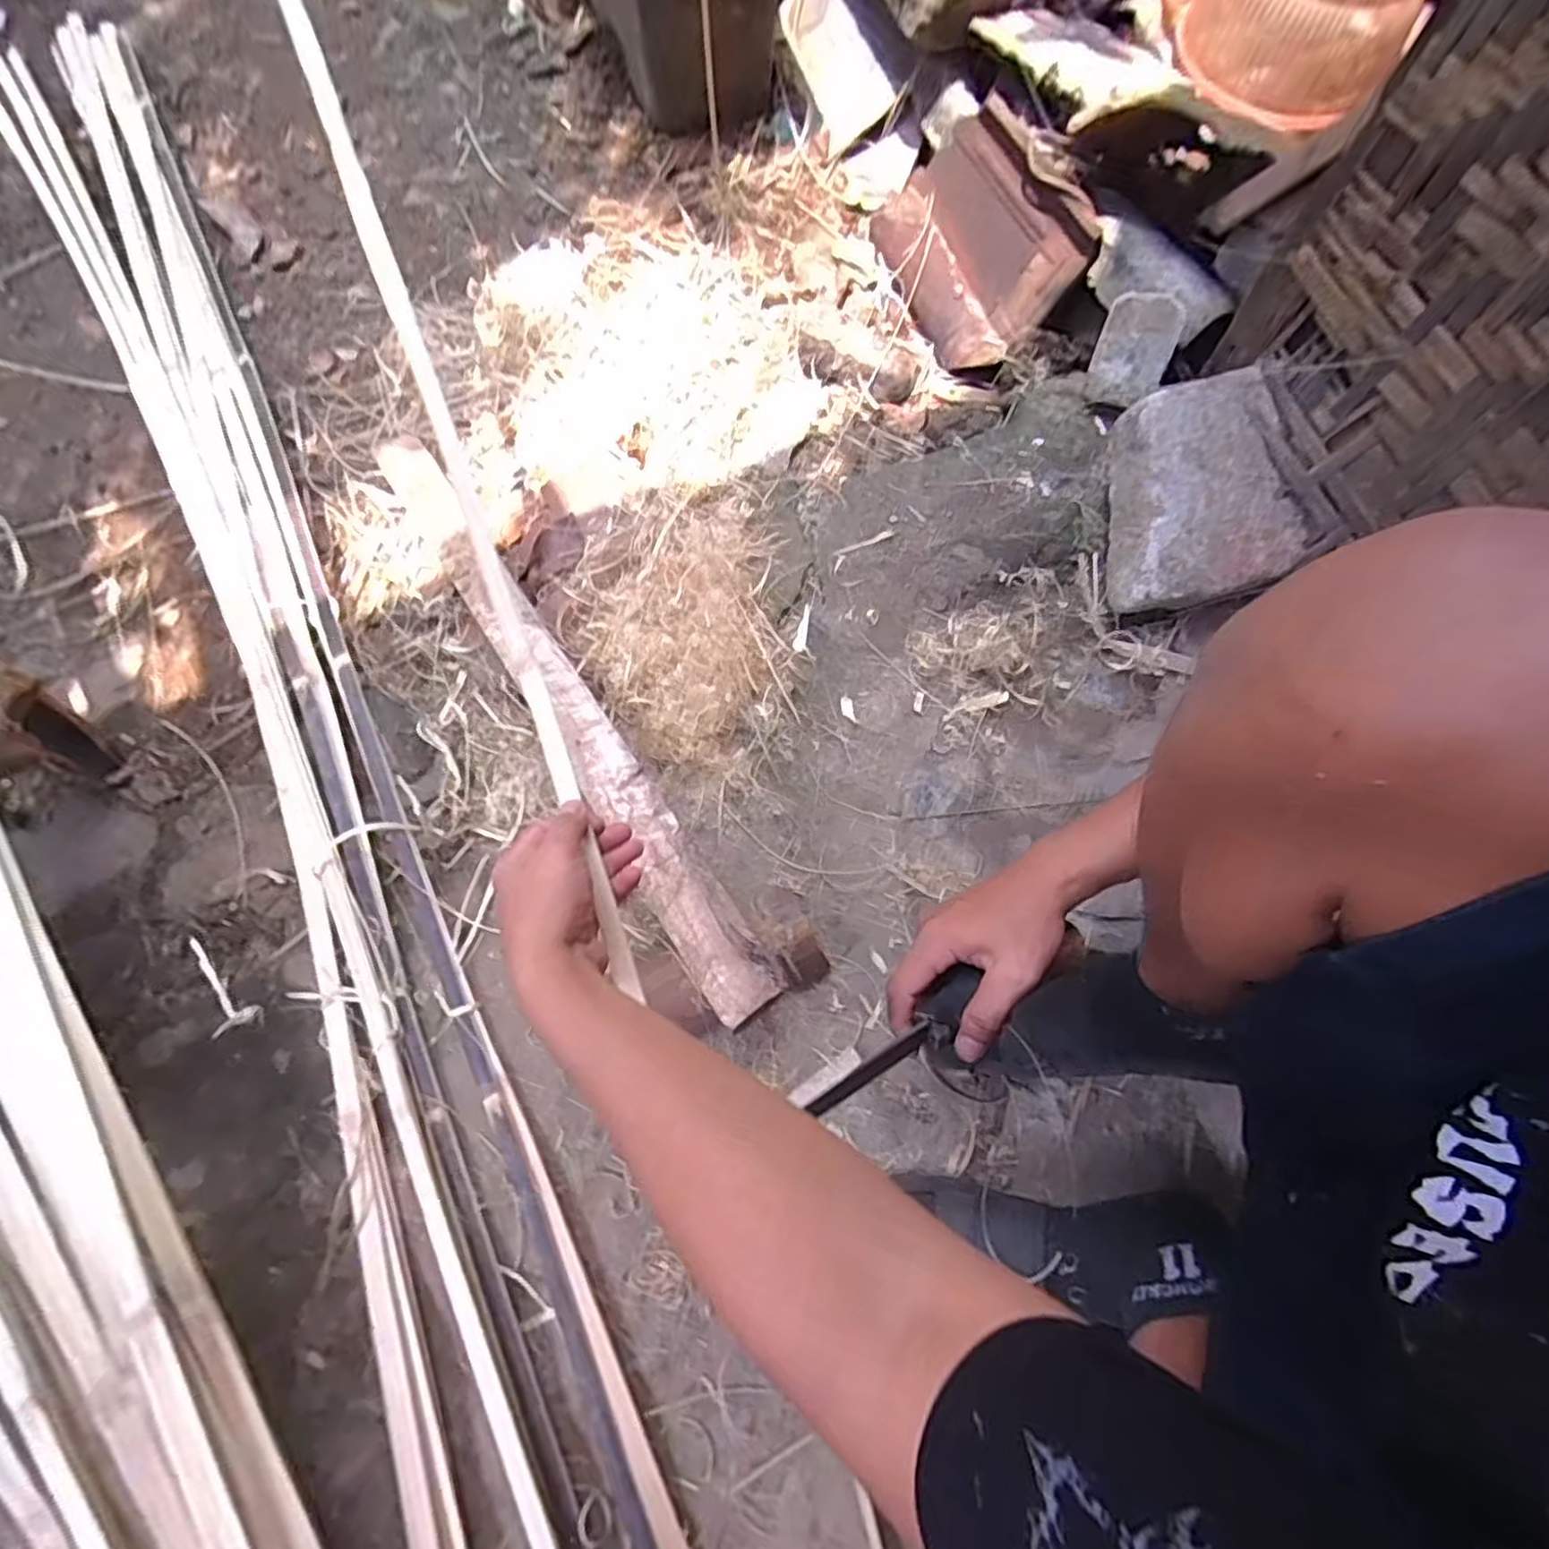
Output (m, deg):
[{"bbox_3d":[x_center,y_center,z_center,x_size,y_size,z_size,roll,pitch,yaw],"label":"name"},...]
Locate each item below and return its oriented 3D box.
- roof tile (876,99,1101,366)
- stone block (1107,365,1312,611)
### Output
[{"bbox_3d":[0.240,-0.653,0.872,0.060,0.204,0.302,-10,66,-44],"label":"roof tile"},{"bbox_3d":[0.393,-0.262,0.690,0.166,0.067,0.196,-16,91,7],"label":"stone block"}]

